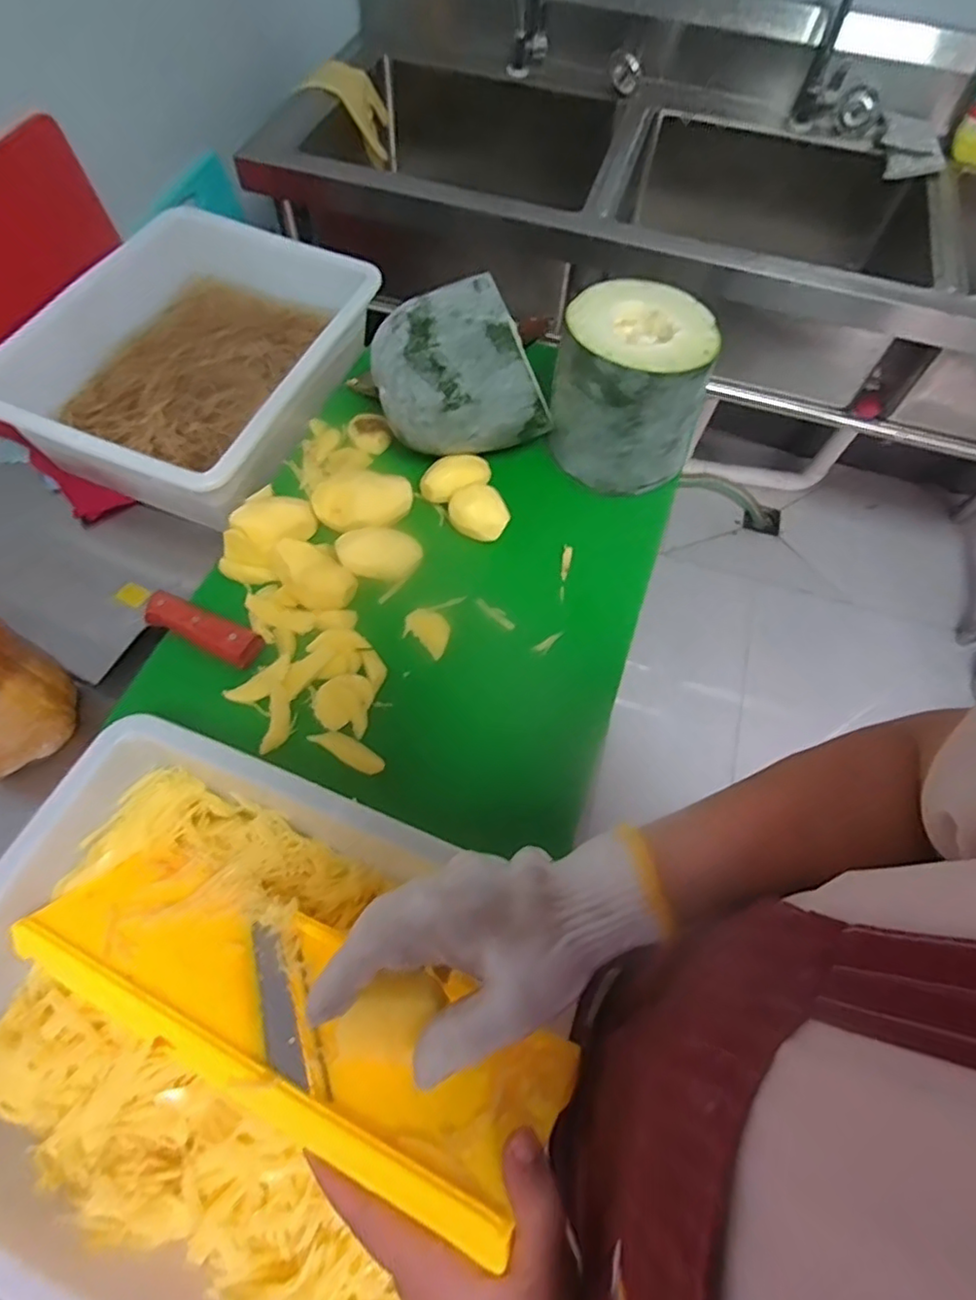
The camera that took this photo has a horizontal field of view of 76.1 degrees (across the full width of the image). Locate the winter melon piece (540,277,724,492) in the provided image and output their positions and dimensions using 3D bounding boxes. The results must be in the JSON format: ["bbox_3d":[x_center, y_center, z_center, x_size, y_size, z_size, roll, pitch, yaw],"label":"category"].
[{"bbox_3d":[0.145,-0.276,0.652,0.149,0.138,0.159,11,62,4],"label":"winter melon piece"}]

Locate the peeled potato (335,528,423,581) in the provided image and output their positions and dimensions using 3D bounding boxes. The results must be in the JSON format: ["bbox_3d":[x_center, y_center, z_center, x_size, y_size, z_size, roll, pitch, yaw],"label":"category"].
[{"bbox_3d":[-0.104,-0.091,0.599,0.078,0.041,0.045,-1,62,-2],"label":"peeled potato"}]

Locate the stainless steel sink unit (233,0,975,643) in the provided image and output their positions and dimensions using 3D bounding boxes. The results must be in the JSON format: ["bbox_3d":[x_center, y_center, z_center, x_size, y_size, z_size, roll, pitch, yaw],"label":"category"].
[{"bbox_3d":[0.530,-0.705,1.390,1.806,0.897,0.702,14,63,6],"label":"stainless steel sink unit"}]

